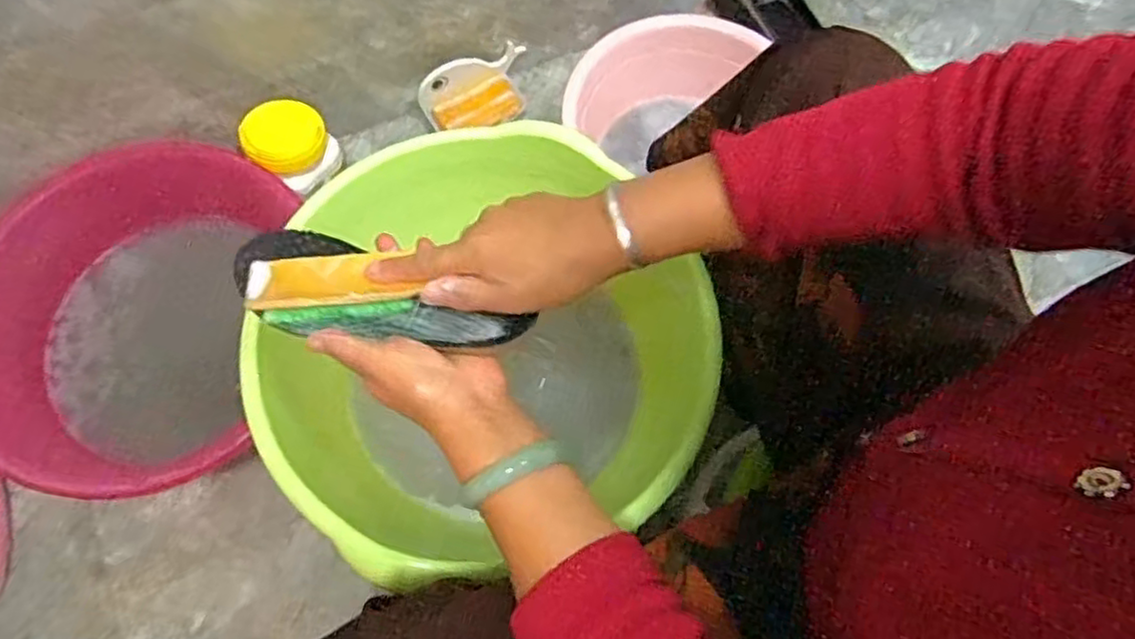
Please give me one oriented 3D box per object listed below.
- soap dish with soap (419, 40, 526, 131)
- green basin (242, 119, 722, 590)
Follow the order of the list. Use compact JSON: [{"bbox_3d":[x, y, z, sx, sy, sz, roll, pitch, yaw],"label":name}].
[{"bbox_3d":[-0.114,-0.306,0.929,0.161,0.040,0.098,-27,96,-16],"label":"soap dish with soap"},{"bbox_3d":[-0.081,0.018,0.569,0.328,0.133,0.331,0,71,-1],"label":"green basin"}]

